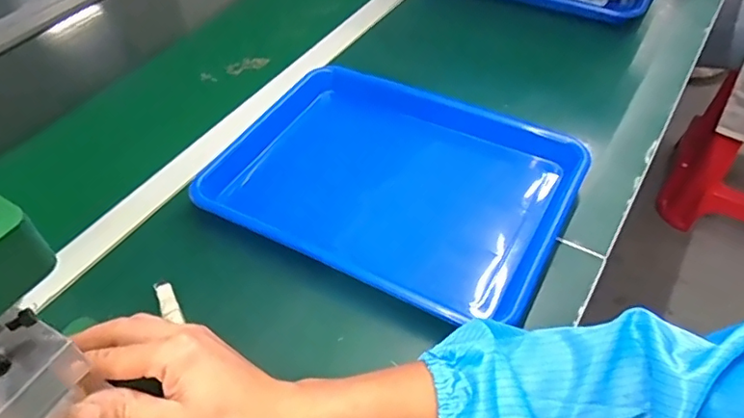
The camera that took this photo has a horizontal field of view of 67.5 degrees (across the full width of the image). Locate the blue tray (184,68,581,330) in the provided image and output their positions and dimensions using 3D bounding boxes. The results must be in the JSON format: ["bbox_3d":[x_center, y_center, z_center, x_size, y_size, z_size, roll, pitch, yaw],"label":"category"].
[{"bbox_3d":[0.018,-0.027,0.549,0.325,0.040,0.239,21,53,22],"label":"blue tray"}]

